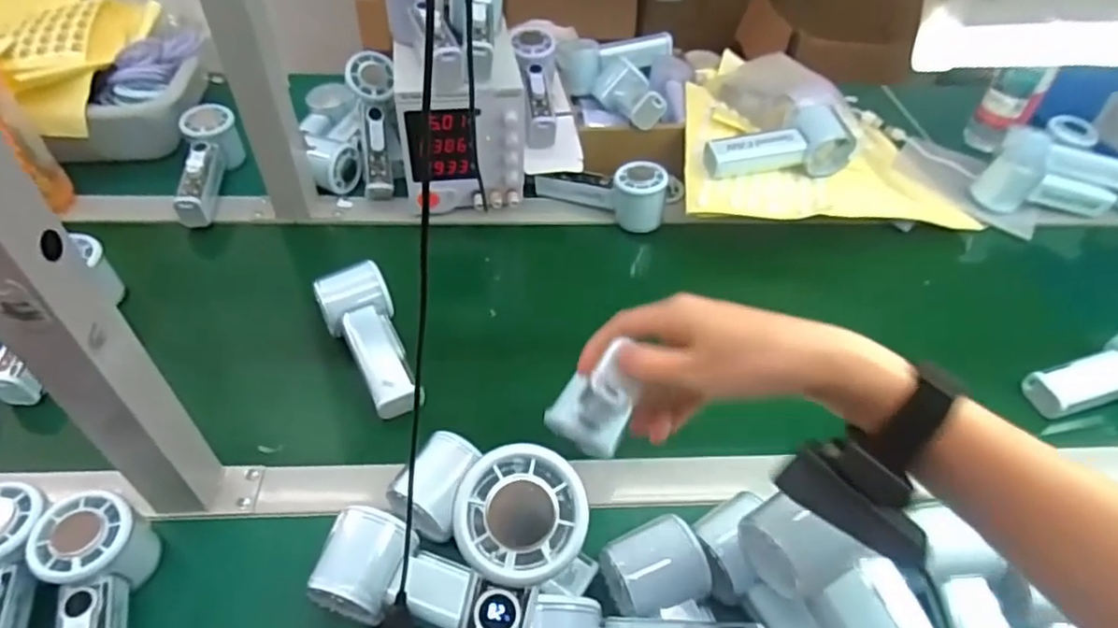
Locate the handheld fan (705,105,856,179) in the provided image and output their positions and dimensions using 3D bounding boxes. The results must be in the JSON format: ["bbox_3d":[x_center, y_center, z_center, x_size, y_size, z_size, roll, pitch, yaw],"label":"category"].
[{"bbox_3d":[0.233,-0.183,0.698,0.154,0.048,0.070,-5,47,-8],"label":"handheld fan"}]

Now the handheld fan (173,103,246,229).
[{"bbox_3d":[-0.394,-0.170,0.723,0.057,0.056,0.157,-7,47,-9],"label":"handheld fan"}]

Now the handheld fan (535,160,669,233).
[{"bbox_3d":[0.045,-0.135,0.712,0.146,0.059,0.053,5,47,2],"label":"handheld fan"}]

